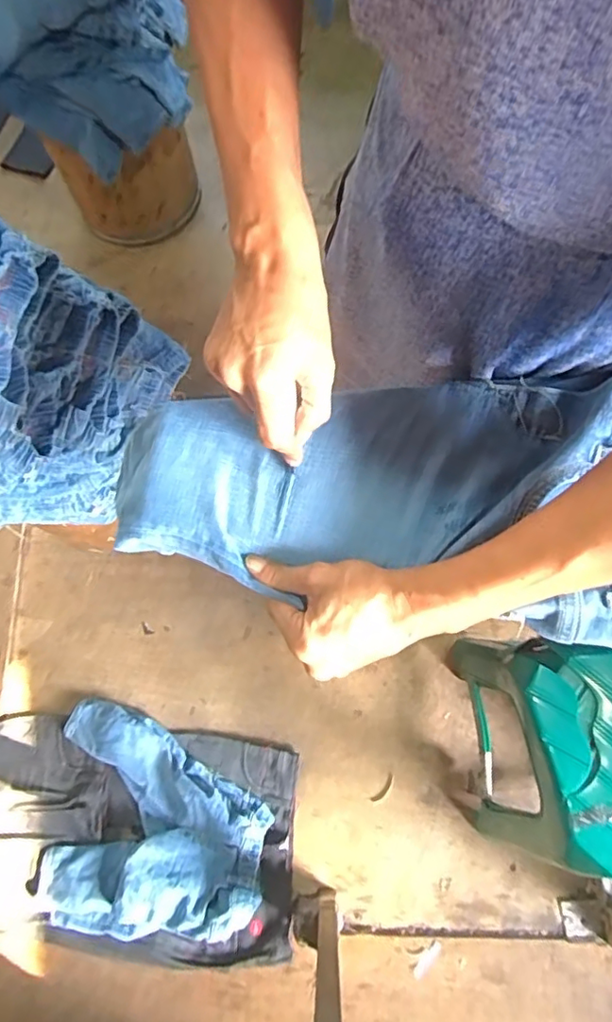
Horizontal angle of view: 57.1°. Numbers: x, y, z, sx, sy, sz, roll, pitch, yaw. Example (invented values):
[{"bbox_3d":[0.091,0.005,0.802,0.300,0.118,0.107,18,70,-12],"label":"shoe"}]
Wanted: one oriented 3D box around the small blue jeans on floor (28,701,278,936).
[{"bbox_3d":[-0.304,0.628,1.130,0.454,0.099,0.411,7,71,4],"label":"small blue jeans on floor"}]

